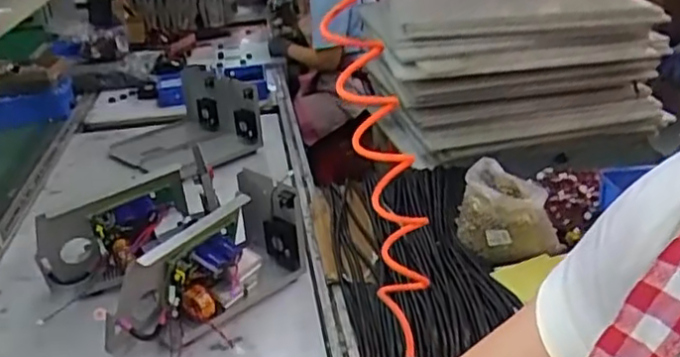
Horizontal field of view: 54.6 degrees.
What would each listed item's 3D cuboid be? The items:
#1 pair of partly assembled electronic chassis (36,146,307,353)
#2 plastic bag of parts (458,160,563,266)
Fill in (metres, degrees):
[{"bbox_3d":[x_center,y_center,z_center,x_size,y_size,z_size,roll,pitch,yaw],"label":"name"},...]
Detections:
[{"bbox_3d":[-0.285,0.114,1.145,0.359,0.163,0.328,-25,33,-37],"label":"pair of partly assembled electronic chassis"},{"bbox_3d":[0.304,0.060,1.214,0.179,0.134,0.156,-2,25,3],"label":"plastic bag of parts"}]

